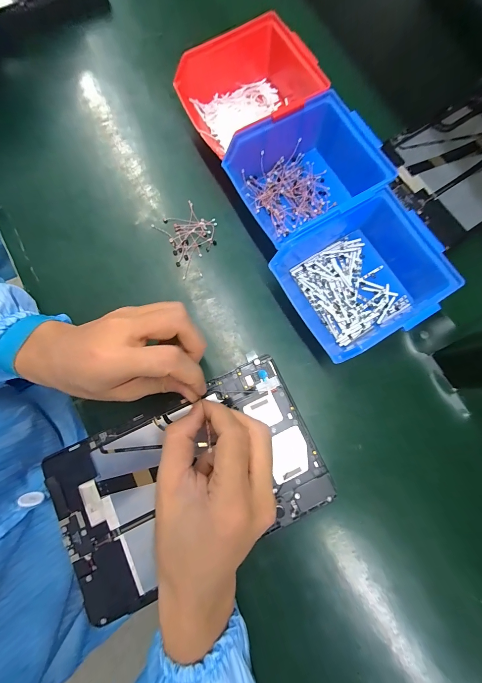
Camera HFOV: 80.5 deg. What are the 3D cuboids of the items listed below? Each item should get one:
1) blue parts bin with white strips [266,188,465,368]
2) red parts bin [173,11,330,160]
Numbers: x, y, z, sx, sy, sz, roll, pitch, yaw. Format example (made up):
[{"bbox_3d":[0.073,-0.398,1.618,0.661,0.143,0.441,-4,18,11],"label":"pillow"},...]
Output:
[{"bbox_3d":[0.121,-0.067,0.290,0.145,0.061,0.131,-28,80,-4],"label":"blue parts bin with white strips"},{"bbox_3d":[0.023,-0.281,0.330,0.165,0.064,0.120,-27,81,-4],"label":"red parts bin"}]

